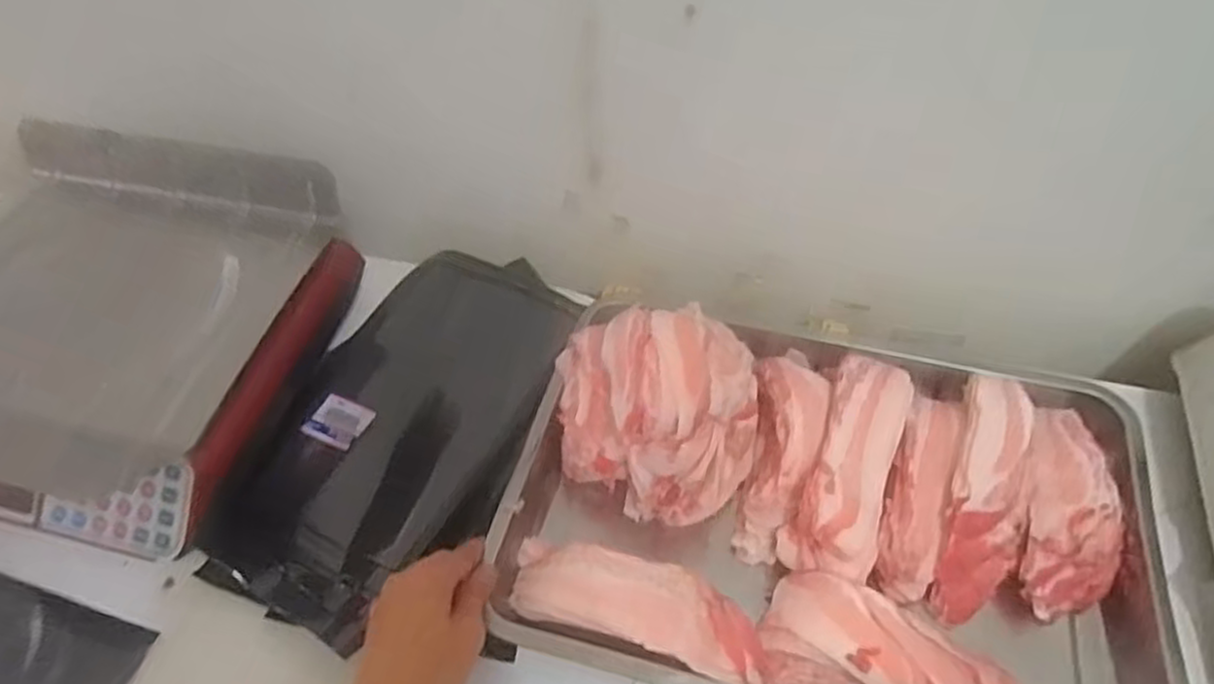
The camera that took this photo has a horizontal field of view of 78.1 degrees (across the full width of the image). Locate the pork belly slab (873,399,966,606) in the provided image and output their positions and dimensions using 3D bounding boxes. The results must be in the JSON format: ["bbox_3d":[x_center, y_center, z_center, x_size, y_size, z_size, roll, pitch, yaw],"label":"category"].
[{"bbox_3d":[0.254,0.120,0.607,0.045,0.034,0.170,15,64,20],"label":"pork belly slab"}]

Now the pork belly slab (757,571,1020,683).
[{"bbox_3d":[0.204,0.231,0.527,0.189,0.076,0.089,20,43,26],"label":"pork belly slab"}]

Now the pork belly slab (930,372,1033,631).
[{"bbox_3d":[0.301,0.120,0.588,0.055,0.043,0.199,13,77,19],"label":"pork belly slab"}]

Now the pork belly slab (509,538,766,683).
[{"bbox_3d":[0.019,0.192,0.551,0.195,0.033,0.068,12,40,17],"label":"pork belly slab"}]

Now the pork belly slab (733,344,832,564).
[{"bbox_3d":[0.144,0.093,0.622,0.062,0.056,0.179,11,71,17],"label":"pork belly slab"}]

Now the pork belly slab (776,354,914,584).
[{"bbox_3d":[0.196,0.092,0.593,0.065,0.056,0.184,16,62,22],"label":"pork belly slab"}]

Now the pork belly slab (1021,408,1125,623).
[{"bbox_3d":[0.370,0.132,0.596,0.069,0.044,0.182,11,59,17],"label":"pork belly slab"}]

